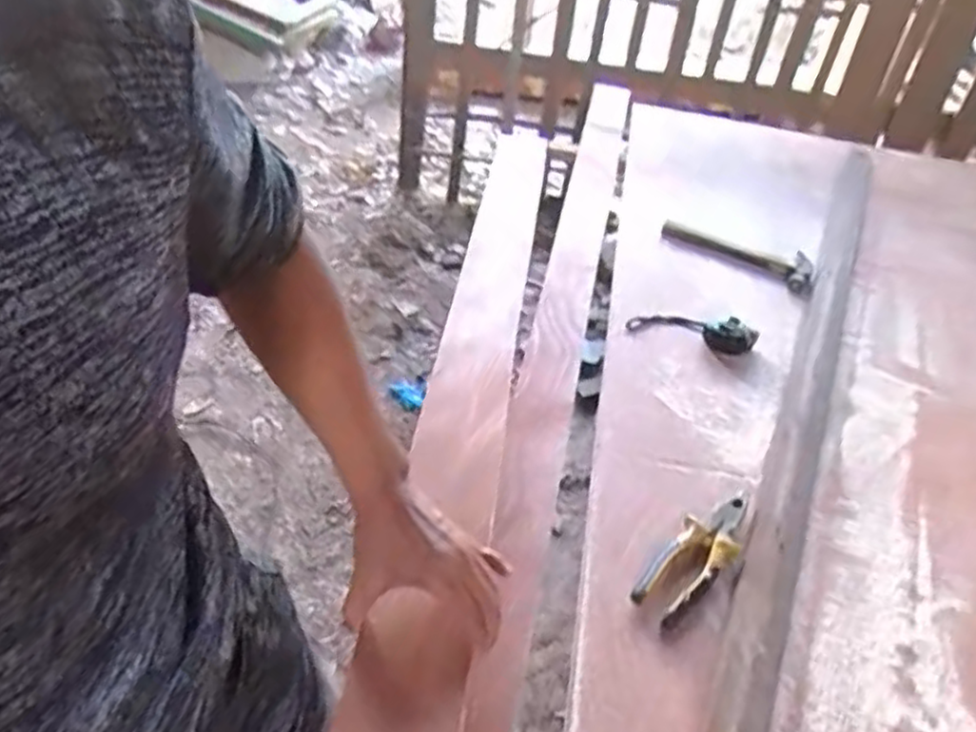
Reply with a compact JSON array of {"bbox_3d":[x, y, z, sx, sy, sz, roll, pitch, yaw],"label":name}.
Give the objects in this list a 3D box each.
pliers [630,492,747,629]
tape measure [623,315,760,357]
[{"bbox_3d":[0.220,0.191,0.753,0.061,0.026,0.190,30,43,26],"label":"pliers"},{"bbox_3d":[0.298,-0.055,1.059,0.175,0.049,0.049,20,45,15],"label":"tape measure"}]

